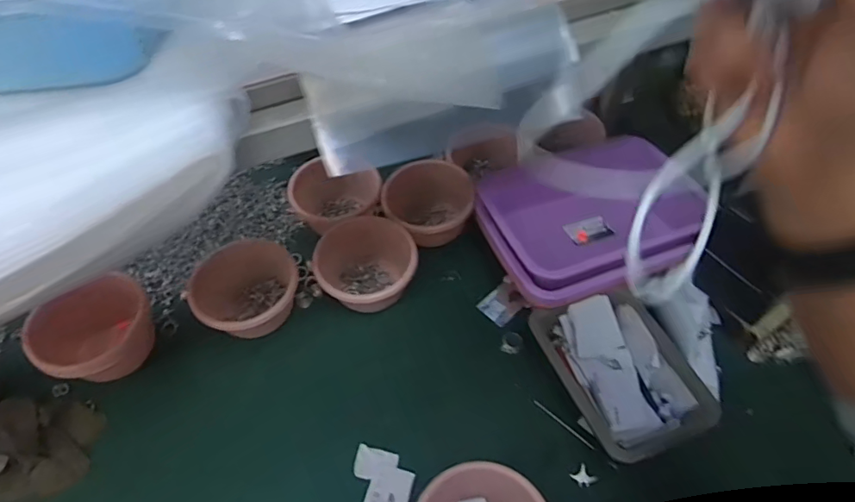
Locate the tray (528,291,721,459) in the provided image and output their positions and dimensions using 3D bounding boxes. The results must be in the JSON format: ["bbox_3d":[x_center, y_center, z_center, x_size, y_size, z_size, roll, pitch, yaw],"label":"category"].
[{"bbox_3d":[0.253,0.156,0.683,0.164,0.052,0.214,-18,56,-13],"label":"tray"}]

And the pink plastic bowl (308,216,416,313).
[{"bbox_3d":[-0.095,0.026,0.797,0.149,0.085,0.130,-12,54,-9],"label":"pink plastic bowl"}]

